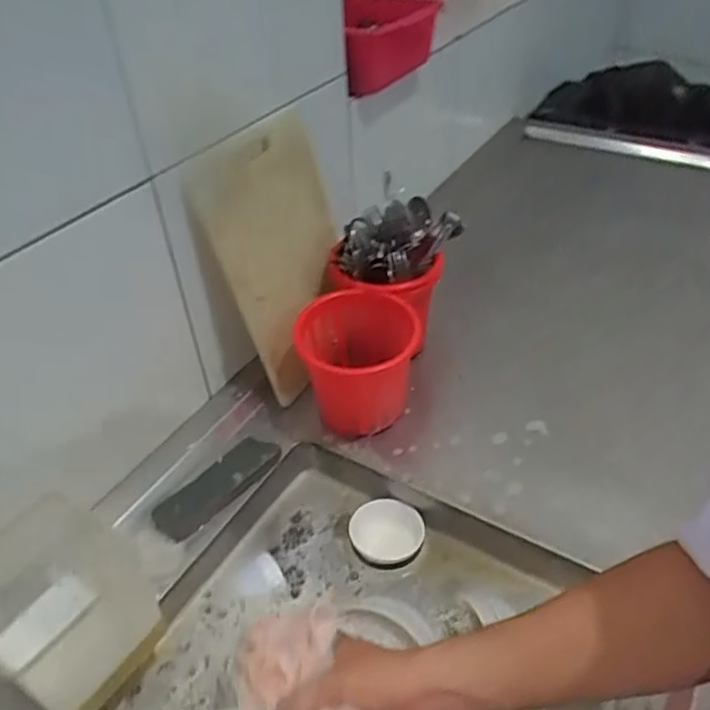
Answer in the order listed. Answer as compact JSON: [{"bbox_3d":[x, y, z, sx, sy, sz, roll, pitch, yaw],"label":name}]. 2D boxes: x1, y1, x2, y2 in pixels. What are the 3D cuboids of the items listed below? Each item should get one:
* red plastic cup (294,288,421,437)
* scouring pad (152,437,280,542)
[{"bbox_3d":[0.002,0.025,0.858,0.149,0.183,0.149,-2,40,2],"label":"red plastic cup"},{"bbox_3d":[-0.173,0.162,0.786,0.051,0.025,0.168,30,51,29],"label":"scouring pad"}]

